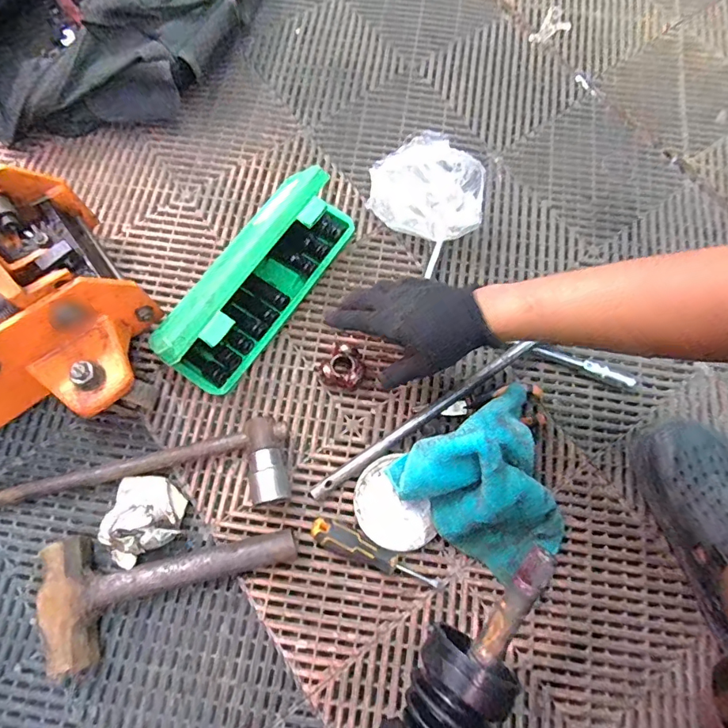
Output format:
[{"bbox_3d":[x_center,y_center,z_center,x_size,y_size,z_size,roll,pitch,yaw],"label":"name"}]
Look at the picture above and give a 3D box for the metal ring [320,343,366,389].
[{"bbox_3d":[-0.026,0.005,0.568,0.049,0.030,0.051,0,74,-1],"label":"metal ring"}]

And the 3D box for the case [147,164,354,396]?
[{"bbox_3d":[-0.125,-0.103,0.554,0.087,0.114,0.278,32,76,8],"label":"case"}]

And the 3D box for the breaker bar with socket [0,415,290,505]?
[{"bbox_3d":[-0.306,0.142,0.514,0.440,0.041,0.091,-10,74,-4],"label":"breaker bar with socket"}]

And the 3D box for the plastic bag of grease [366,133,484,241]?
[{"bbox_3d":[0.086,-0.235,0.613,0.163,0.079,0.121,29,75,7],"label":"plastic bag of grease"}]

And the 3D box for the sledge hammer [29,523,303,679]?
[{"bbox_3d":[-0.200,0.225,0.487,0.255,0.051,0.127,-13,74,-5],"label":"sledge hammer"}]

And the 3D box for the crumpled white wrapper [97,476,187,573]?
[{"bbox_3d":[-0.243,0.166,0.497,0.083,0.074,0.094,-10,74,-4],"label":"crumpled white wrapper"}]

